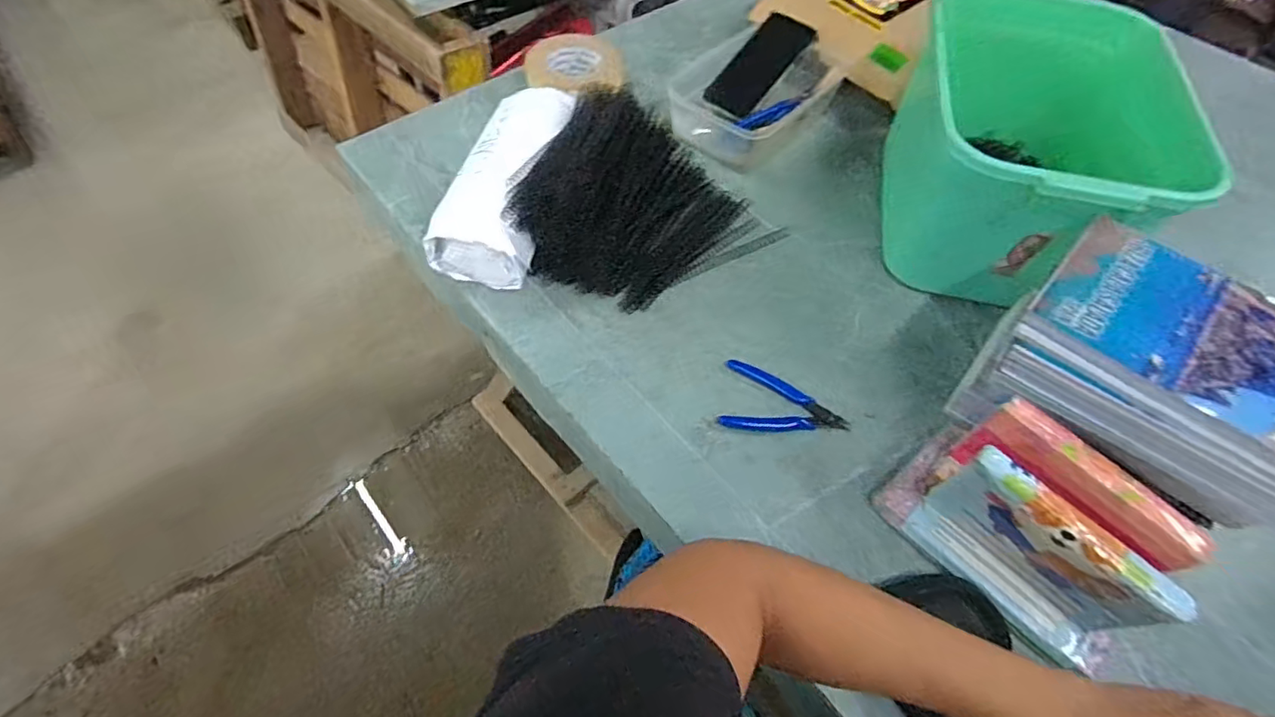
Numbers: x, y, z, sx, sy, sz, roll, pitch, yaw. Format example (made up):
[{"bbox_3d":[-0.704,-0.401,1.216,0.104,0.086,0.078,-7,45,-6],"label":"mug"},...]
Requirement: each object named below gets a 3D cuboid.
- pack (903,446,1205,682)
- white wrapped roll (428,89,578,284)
[{"bbox_3d":[0.295,0.153,0.432,0.056,0.121,0.157,-31,64,-20],"label":"pack"},{"bbox_3d":[-0.136,-0.205,0.644,0.106,0.087,0.249,13,58,6],"label":"white wrapped roll"}]

